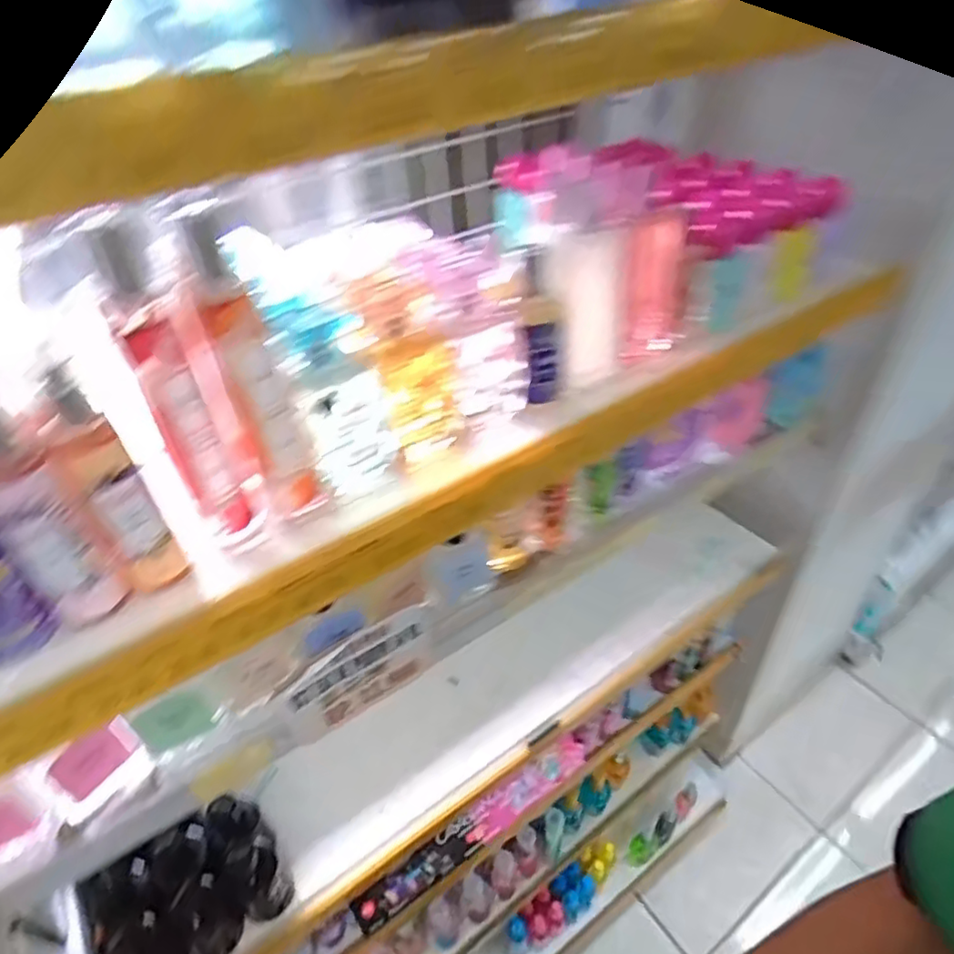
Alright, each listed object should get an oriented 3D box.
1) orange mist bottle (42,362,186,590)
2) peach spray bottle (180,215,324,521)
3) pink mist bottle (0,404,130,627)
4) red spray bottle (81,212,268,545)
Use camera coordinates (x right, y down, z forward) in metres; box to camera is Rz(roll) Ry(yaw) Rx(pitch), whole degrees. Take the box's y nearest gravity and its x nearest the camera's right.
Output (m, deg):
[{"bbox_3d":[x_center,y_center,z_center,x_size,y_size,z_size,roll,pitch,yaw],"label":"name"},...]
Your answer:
[{"bbox_3d":[-0.201,0.006,0.344,0.037,0.135,0.038,-27,46,-24],"label":"orange mist bottle"},{"bbox_3d":[-0.128,-0.053,0.366,0.041,0.174,0.032,-22,44,-19],"label":"peach spray bottle"},{"bbox_3d":[-0.226,0.023,0.329,0.039,0.132,0.036,31,52,34],"label":"pink mist bottle"},{"bbox_3d":[-0.160,-0.047,0.356,0.045,0.183,0.048,-24,45,-21],"label":"red spray bottle"}]

